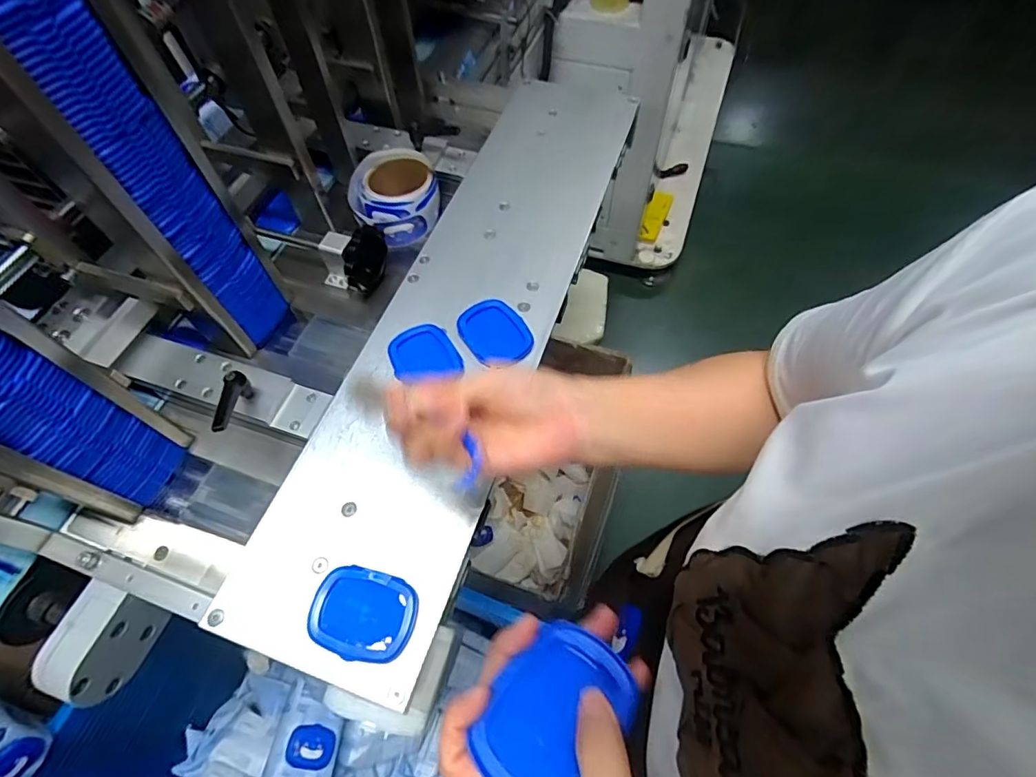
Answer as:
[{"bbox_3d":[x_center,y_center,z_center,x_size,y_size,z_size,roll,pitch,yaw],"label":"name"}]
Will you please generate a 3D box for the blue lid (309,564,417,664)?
[{"bbox_3d":[-0.122,0.177,0.404,0.078,0.012,0.062,12,61,8],"label":"blue lid"}]

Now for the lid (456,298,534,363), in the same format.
[{"bbox_3d":[-0.024,-0.060,0.534,0.066,0.005,0.080,-24,62,-12],"label":"lid"}]

